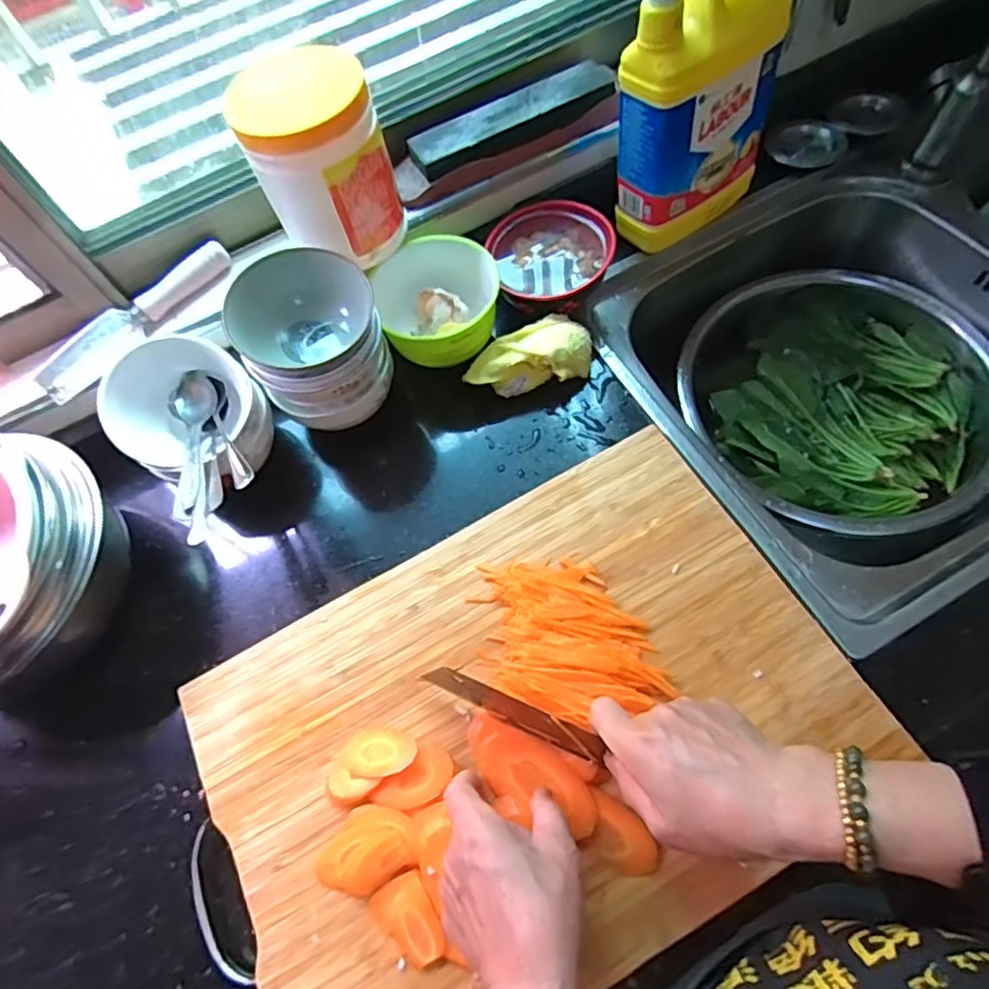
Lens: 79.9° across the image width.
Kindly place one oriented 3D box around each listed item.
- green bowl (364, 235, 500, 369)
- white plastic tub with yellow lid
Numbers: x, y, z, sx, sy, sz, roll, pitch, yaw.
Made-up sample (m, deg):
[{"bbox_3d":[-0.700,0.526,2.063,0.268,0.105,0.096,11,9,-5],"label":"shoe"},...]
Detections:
[{"bbox_3d":[-0.051,-0.178,0.560,0.110,0.062,0.120,-3,65,6],"label":"green bowl"},{"bbox_3d":[-0.141,-0.273,0.484,0.104,0.137,0.098,-1,67,3],"label":"white plastic tub with yellow lid"}]

